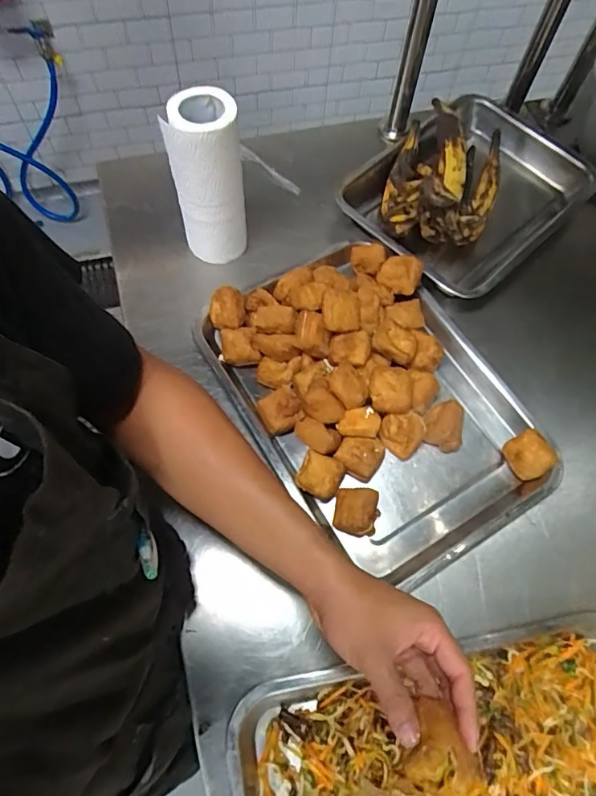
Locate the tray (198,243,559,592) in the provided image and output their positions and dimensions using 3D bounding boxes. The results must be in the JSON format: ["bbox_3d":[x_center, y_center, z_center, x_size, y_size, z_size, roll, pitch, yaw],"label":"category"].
[{"bbox_3d":[0.097,-0.015,0.596,0.295,0.070,0.415,-29,70,-15],"label":"tray"}]

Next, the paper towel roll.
[{"bbox_3d":[-0.112,-0.259,0.642,0.083,0.220,0.086,1,65,-3],"label":"paper towel roll"}]

